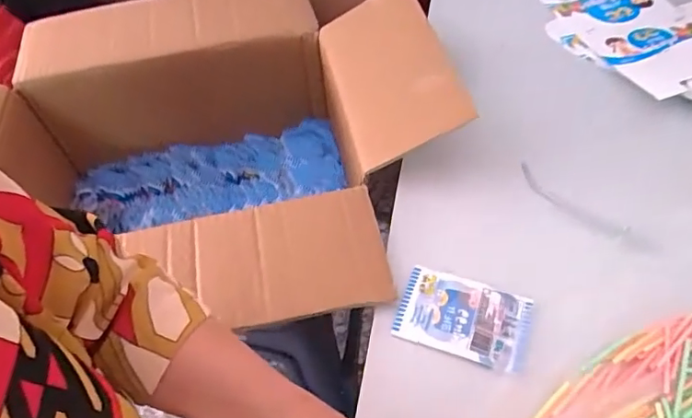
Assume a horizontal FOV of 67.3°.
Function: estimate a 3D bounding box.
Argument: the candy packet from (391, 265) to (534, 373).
[{"bbox_3d":[0.096,0.088,0.426,0.103,0.004,0.068,18,60,11],"label":"candy packet"}]

